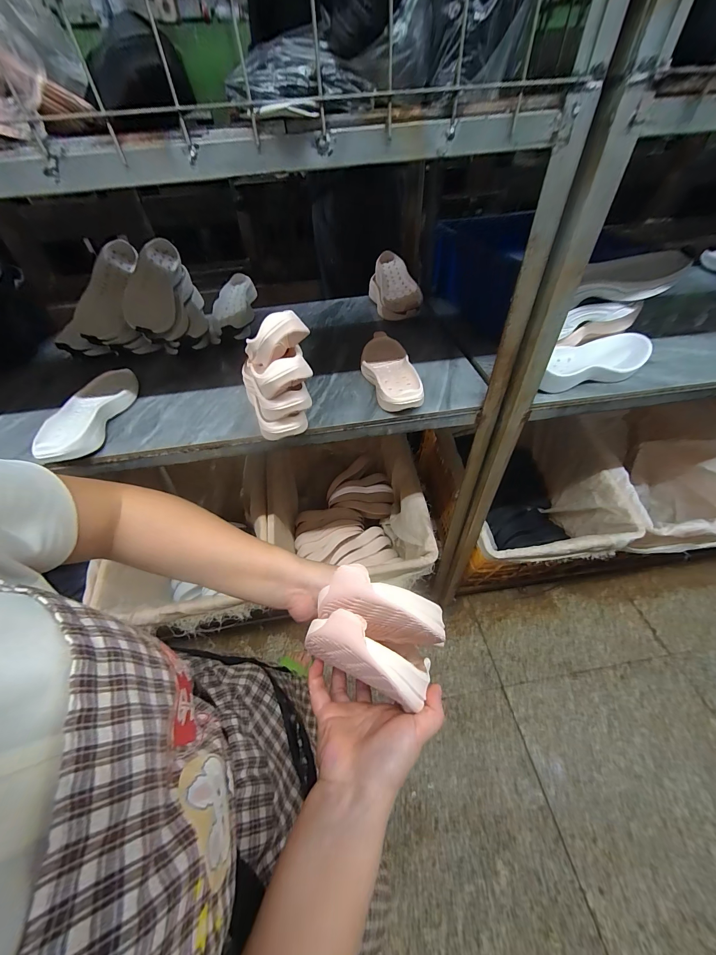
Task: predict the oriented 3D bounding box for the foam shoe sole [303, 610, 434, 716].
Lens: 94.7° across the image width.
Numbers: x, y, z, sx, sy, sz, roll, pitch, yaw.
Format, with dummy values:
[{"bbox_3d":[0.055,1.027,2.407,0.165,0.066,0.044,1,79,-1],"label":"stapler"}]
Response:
[{"bbox_3d":[0.007,0.141,0.260,0.098,0.075,0.029,18,50,18],"label":"foam shoe sole"}]

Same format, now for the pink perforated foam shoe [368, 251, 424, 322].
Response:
[{"bbox_3d":[0.103,-0.537,0.946,0.110,0.102,0.271,-8,47,-6],"label":"pink perforated foam shoe"}]

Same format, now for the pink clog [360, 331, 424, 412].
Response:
[{"bbox_3d":[0.065,-0.228,0.695,0.109,0.057,0.281,-4,47,-2],"label":"pink clog"}]

